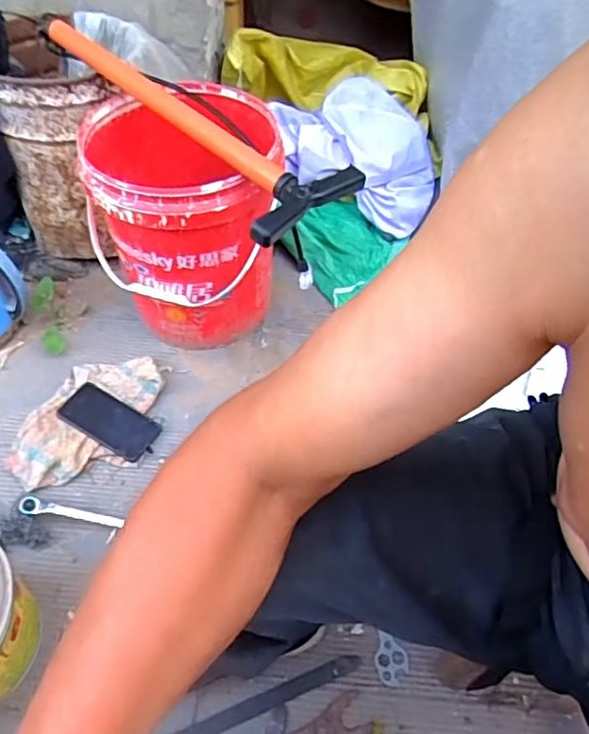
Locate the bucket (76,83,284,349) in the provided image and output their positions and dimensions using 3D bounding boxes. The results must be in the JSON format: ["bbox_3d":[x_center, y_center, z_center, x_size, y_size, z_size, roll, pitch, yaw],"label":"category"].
[{"bbox_3d":[-0.175,-0.241,0.940,0.290,0.320,0.329,-5,53,-7],"label":"bucket"}]

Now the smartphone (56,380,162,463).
[{"bbox_3d":[-0.295,0.087,0.911,0.156,0.012,0.079,27,59,12],"label":"smartphone"}]

